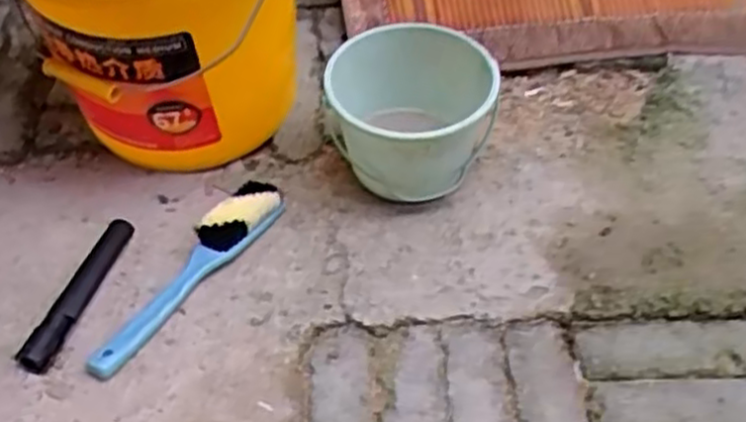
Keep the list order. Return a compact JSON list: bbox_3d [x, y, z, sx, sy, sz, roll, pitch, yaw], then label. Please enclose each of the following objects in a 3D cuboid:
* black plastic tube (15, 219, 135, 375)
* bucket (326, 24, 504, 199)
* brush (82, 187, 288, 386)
[{"bbox_3d":[-0.244,0.065,0.643,0.026,0.021,0.163,9,45,6],"label":"black plastic tube"},{"bbox_3d":[0.031,-0.085,0.718,0.151,0.114,0.150,1,43,-1],"label":"bucket"},{"bbox_3d":[-0.149,0.052,0.646,0.051,0.032,0.228,20,47,17],"label":"brush"}]

